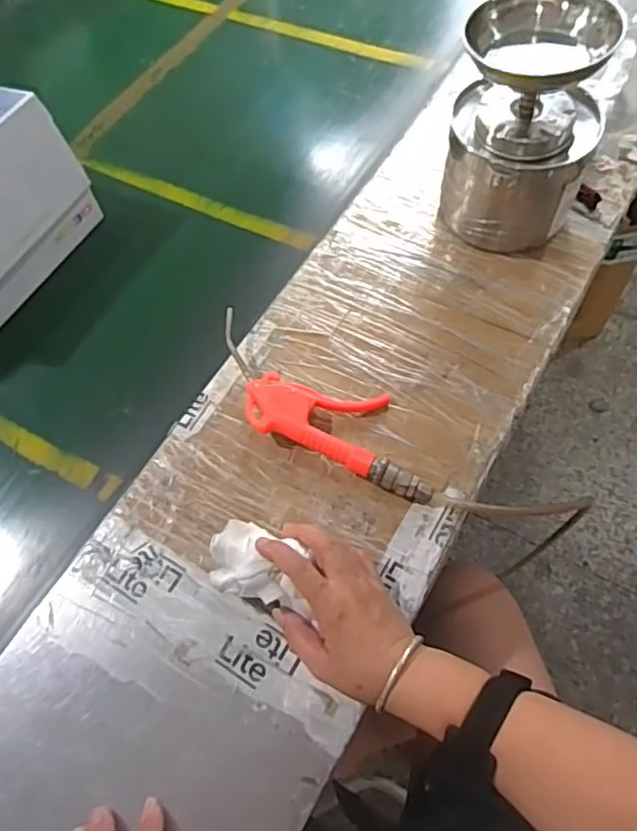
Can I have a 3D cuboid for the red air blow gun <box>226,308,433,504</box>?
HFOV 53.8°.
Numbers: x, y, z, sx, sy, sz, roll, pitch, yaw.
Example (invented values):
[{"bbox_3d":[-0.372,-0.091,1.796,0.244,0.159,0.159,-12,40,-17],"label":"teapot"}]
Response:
[{"bbox_3d":[0.000,-0.009,0.568,0.239,0.026,0.093,21,66,18],"label":"red air blow gun"}]

